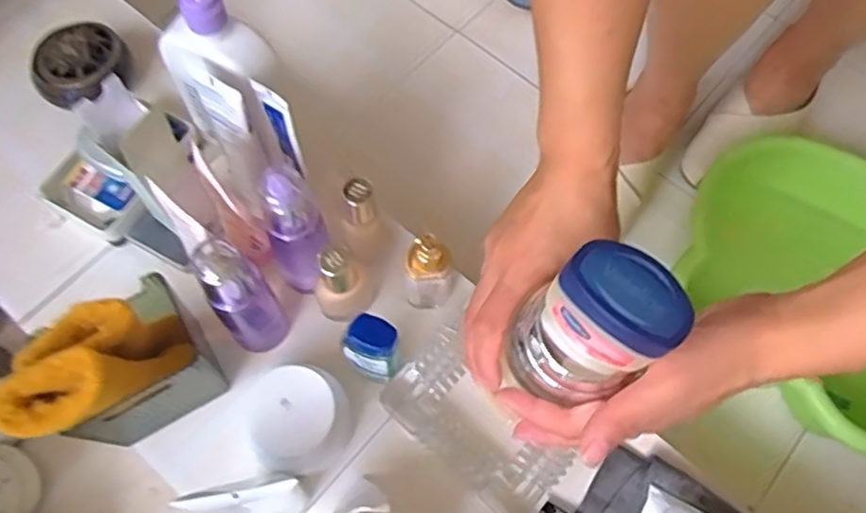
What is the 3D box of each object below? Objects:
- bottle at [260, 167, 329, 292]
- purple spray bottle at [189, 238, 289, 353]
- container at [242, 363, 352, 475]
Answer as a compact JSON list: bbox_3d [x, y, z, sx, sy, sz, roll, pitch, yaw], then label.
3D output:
[{"bbox_3d":[-0.109,-0.014,0.524,0.044,0.152,0.046,1,67,-2],"label":"bottle"},{"bbox_3d":[-0.142,0.033,0.512,0.047,0.137,0.042,-32,72,-14],"label":"purple spray bottle"},{"bbox_3d":[-0.102,0.125,0.512,0.069,0.056,0.074,1,67,-2],"label":"container"}]

